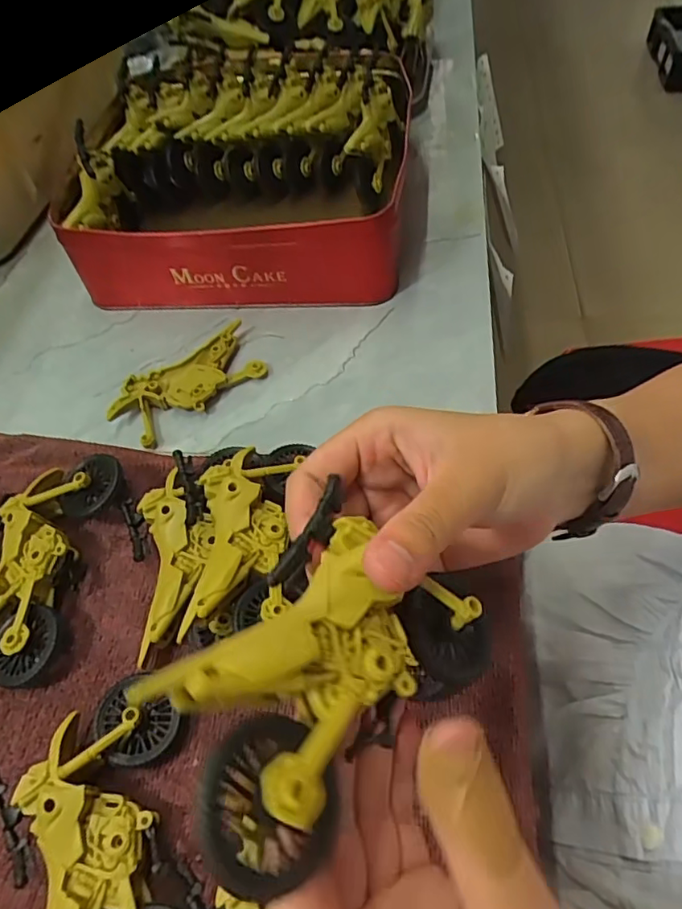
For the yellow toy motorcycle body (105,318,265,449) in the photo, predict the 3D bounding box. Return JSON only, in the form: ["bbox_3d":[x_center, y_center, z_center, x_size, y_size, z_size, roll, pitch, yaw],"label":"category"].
[{"bbox_3d":[-0.098,-0.046,0.370,0.097,0.014,0.046,-35,60,-19],"label":"yellow toy motorcycle body"}]

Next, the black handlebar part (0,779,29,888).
[{"bbox_3d":[-0.132,0.143,0.227,0.011,0.005,0.048,-30,71,-16],"label":"black handlebar part"}]

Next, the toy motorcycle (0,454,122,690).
[{"bbox_3d":[-0.153,0.053,0.292,0.053,0.029,0.112,8,56,10],"label":"toy motorcycle"}]

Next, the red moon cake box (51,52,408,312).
[{"bbox_3d":[-0.074,-0.225,0.459,0.240,0.079,0.255,3,55,7],"label":"red moon cake box"}]

